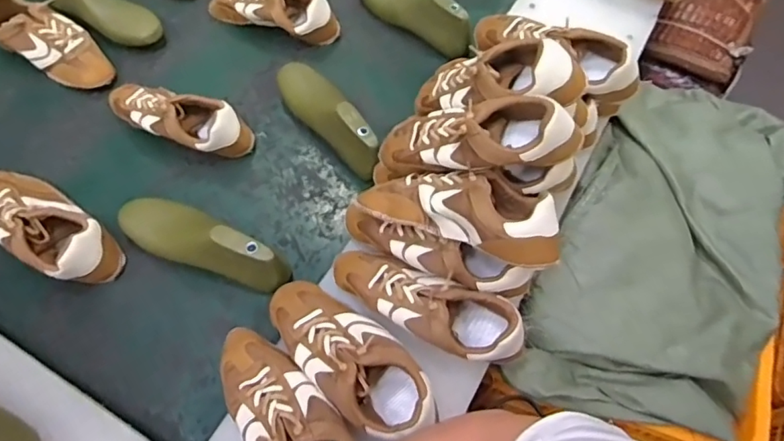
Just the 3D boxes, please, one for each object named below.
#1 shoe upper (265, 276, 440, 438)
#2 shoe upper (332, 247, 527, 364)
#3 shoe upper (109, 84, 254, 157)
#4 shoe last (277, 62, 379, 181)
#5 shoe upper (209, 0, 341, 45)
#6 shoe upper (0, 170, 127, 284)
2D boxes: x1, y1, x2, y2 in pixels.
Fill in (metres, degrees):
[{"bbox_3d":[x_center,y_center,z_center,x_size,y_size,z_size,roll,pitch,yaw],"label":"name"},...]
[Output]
[{"bbox_3d":[-0.048,0.155,0.604,0.228,0.076,0.106,39,68,18],"label":"shoe upper"},{"bbox_3d":[0.035,0.104,0.641,0.239,0.072,0.082,21,64,10],"label":"shoe upper"},{"bbox_3d":[-0.347,-0.164,0.826,0.250,0.076,0.086,19,64,9],"label":"shoe upper"},{"bbox_3d":[-0.105,-0.174,0.827,0.077,0.091,0.262,-29,67,-15],"label":"shoe last"},{"bbox_3d":[-0.220,-0.386,0.947,0.252,0.071,0.079,16,63,7],"label":"shoe upper"},{"bbox_3d":[-0.491,0.008,0.729,0.236,0.069,0.100,34,67,16],"label":"shoe upper"}]

